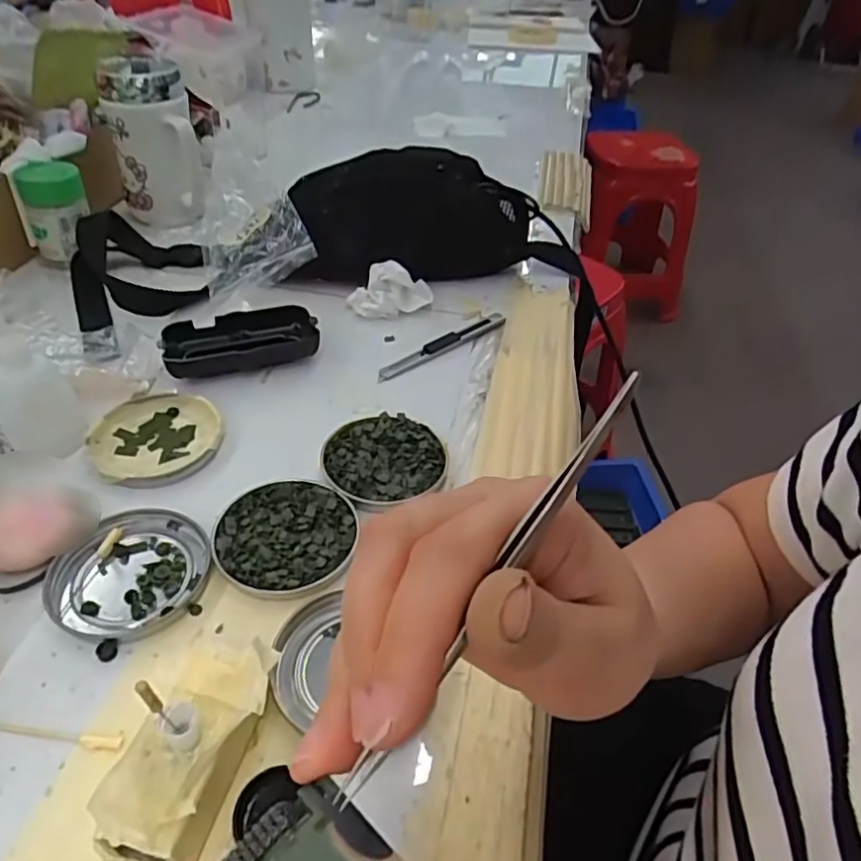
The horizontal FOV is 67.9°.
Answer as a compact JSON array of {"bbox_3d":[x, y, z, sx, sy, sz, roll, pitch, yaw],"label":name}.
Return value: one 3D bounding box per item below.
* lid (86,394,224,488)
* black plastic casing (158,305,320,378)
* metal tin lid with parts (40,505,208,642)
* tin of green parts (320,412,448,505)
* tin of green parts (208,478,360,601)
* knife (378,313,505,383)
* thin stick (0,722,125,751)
[{"bbox_3d":[-0.177,0.004,0.413,0.079,0.012,0.074,3,42,-3],"label":"lid"},{"bbox_3d":[-0.143,-0.067,0.482,0.109,0.025,0.051,-10,44,-17],"label":"black plastic casing"},{"bbox_3d":[-0.160,0.074,0.339,0.076,0.007,0.078,3,42,-3],"label":"metal tin lid with parts"},{"bbox_3d":[-0.032,0.016,0.409,0.077,0.012,0.073,3,42,-3],"label":"tin of green parts"},{"bbox_3d":[-0.082,0.059,0.360,0.075,0.011,0.076,3,42,-3],"label":"tin of green parts"},{"bbox_3d":[0.013,-0.070,0.513,0.133,0.009,0.017,-30,53,-33],"label":"knife"},{"bbox_3d":[-0.163,0.133,0.278,0.059,0.005,0.008,6,42,0],"label":"thin stick"}]

